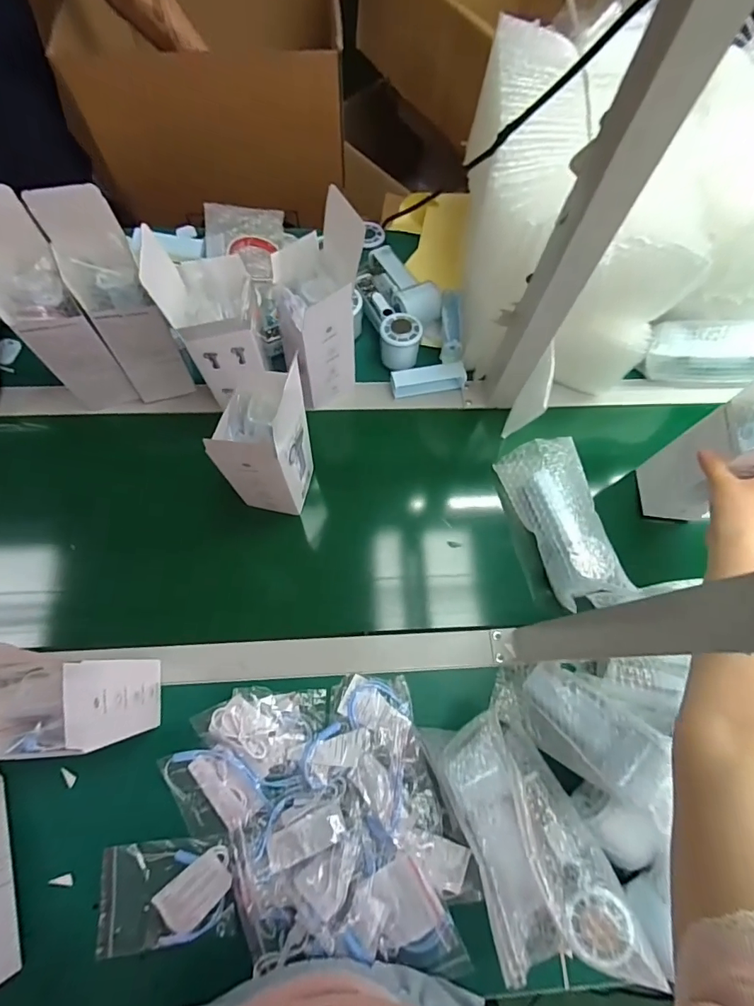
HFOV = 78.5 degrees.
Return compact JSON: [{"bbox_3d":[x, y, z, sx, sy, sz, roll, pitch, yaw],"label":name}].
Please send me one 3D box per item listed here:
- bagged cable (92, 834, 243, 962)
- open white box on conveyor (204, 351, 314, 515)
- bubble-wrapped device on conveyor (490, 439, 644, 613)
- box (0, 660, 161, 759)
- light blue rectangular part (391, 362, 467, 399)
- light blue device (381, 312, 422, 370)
[{"bbox_3d":[-0.205,0.382,0.448,0.130,0.016,0.085,-4,71,-3],"label":"bagged cable"},{"bbox_3d":[-0.122,-0.056,0.519,0.074,0.186,0.081,13,71,2],"label":"open white box on conveyor"},{"bbox_3d":[0.233,0.022,0.572,0.088,0.048,0.214,-14,72,-7],"label":"bubble-wrapped device on conveyor"},{"bbox_3d":[-0.273,0.184,0.420,0.087,0.183,0.074,-2,71,-3],"label":"box"},{"bbox_3d":[0.073,-0.173,0.646,0.104,0.024,0.030,-9,72,-5],"label":"light blue rectangular part"},{"bbox_3d":[0.032,-0.223,0.648,0.055,0.055,0.060,1,71,-2],"label":"light blue device"}]

